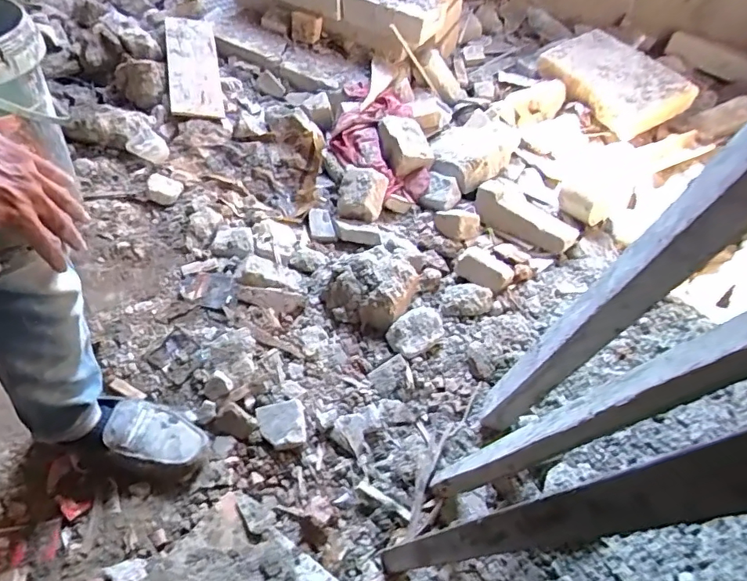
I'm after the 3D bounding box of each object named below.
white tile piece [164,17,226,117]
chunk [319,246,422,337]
[{"bbox_3d":[-0.498,-0.624,1.390,0.131,0.016,0.384,-4,64,-21],"label":"white tile piece"},{"bbox_3d":[-0.001,-0.010,1.015,0.155,0.074,0.177,28,51,19],"label":"chunk"}]

